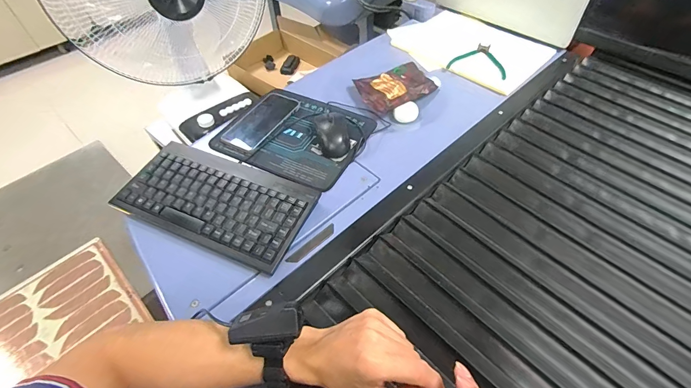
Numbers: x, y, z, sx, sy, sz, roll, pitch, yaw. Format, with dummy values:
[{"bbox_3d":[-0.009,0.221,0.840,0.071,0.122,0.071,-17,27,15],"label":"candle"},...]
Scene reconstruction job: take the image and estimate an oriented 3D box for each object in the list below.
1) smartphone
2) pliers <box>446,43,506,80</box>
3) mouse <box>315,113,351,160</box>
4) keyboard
[{"bbox_3d":[-0.160,-0.143,0.657,0.080,0.015,0.156,25,56,18],"label":"smartphone"},{"bbox_3d":[0.311,-0.312,0.785,0.124,0.015,0.128,20,55,15],"label":"pliers"},{"bbox_3d":[-0.023,-0.112,0.614,0.057,0.036,0.101,-11,53,-8],"label":"mouse"},{"bbox_3d":[-0.199,0.010,0.527,0.286,0.026,0.146,18,55,14],"label":"keyboard"}]

